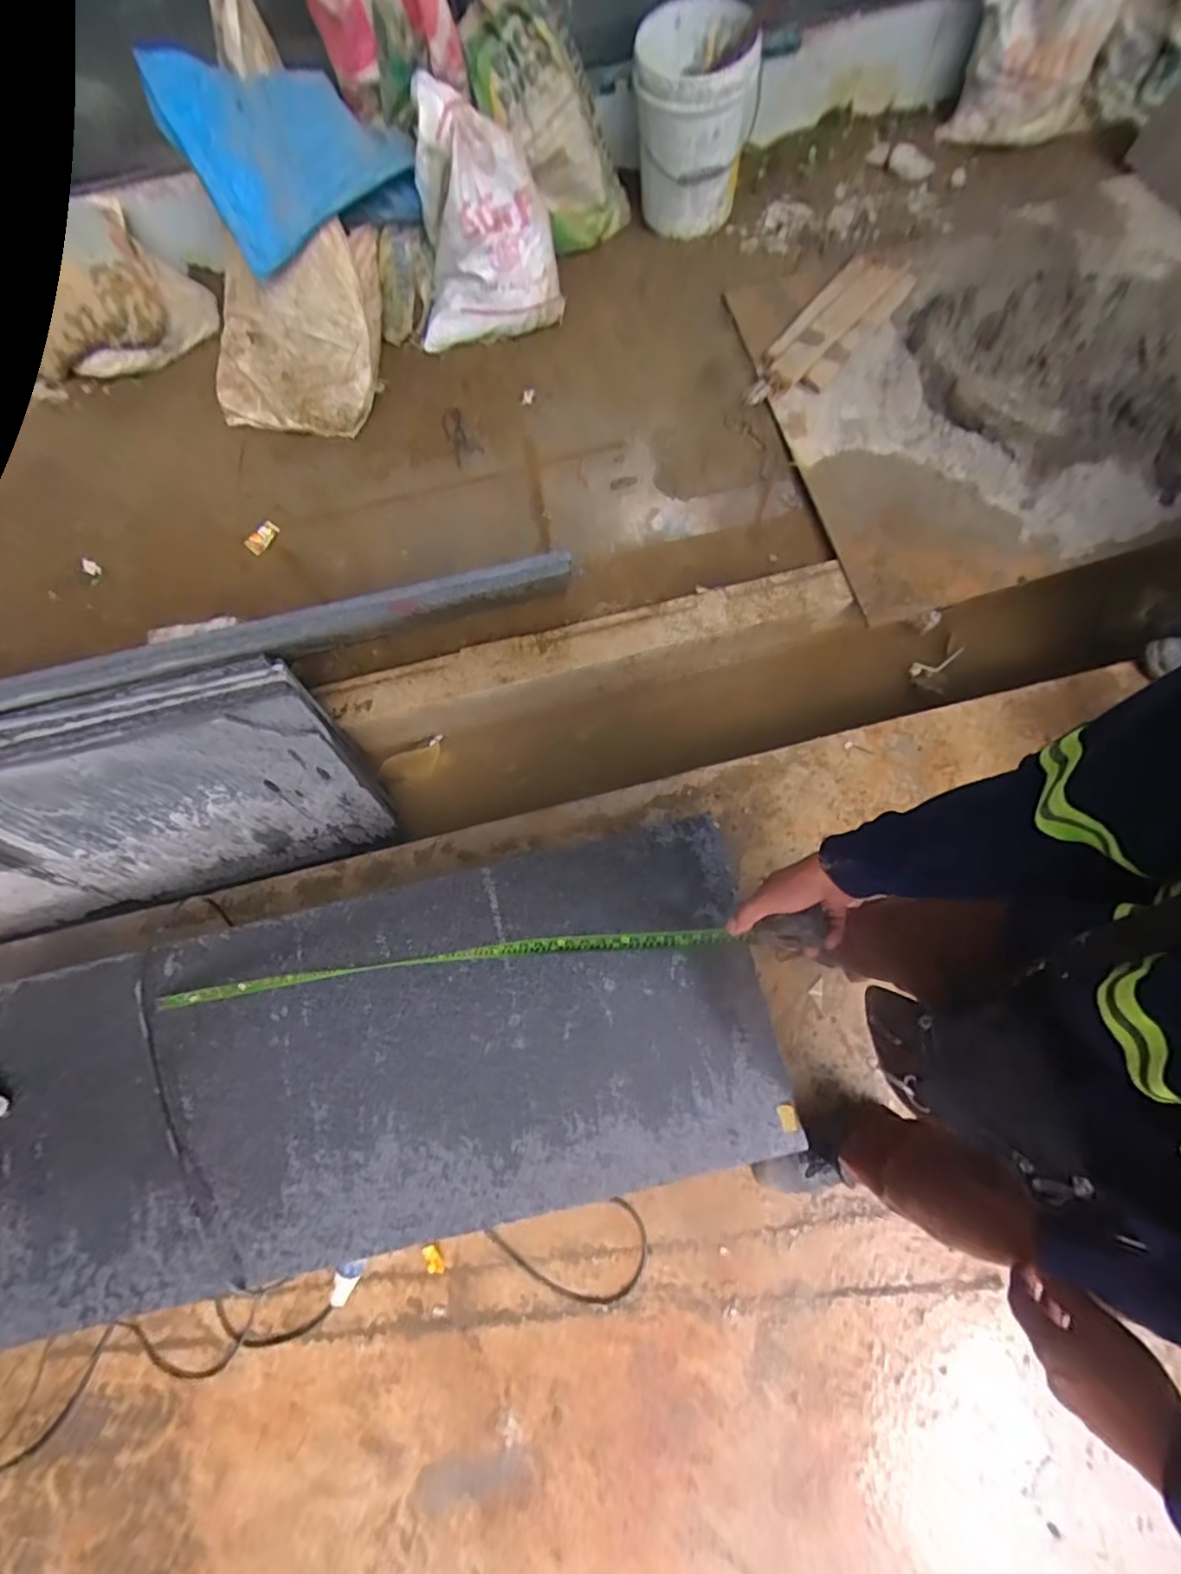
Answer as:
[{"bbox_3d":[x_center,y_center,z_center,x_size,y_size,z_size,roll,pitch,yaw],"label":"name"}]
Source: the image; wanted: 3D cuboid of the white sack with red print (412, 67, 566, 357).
[{"bbox_3d":[-0.259,-1.267,1.389,0.365,0.448,0.138,-9,76,0],"label":"white sack with red print"}]

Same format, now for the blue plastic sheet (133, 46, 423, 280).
[{"bbox_3d":[-0.623,-1.332,1.260,0.452,0.269,0.210,-18,76,-2],"label":"blue plastic sheet"}]

